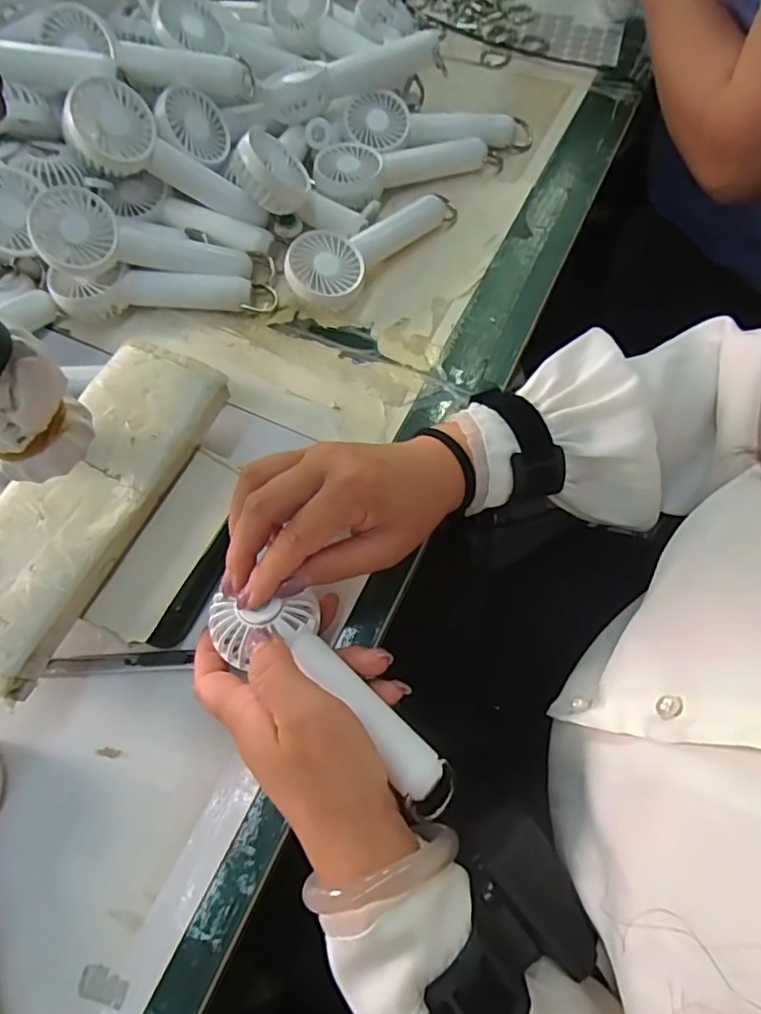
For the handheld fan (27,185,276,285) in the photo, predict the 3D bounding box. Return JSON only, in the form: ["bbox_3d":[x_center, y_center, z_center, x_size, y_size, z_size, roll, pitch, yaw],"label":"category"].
[{"bbox_3d":[-0.163,-0.190,0.420,0.165,0.031,0.048,5,64,-20],"label":"handheld fan"}]

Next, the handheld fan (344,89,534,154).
[{"bbox_3d":[0.052,-0.334,0.498,0.165,0.037,0.055,-7,65,-2],"label":"handheld fan"}]

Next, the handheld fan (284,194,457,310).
[{"bbox_3d":[-0.007,-0.208,0.442,0.047,0.039,0.162,38,72,17],"label":"handheld fan"}]

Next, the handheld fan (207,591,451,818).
[{"bbox_3d":[-0.022,0.092,0.295,0.150,0.036,0.050,38,72,13],"label":"handheld fan"}]

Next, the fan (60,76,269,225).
[{"bbox_3d":[-0.159,-0.260,0.433,0.145,0.030,0.056,21,61,-31],"label":"fan"}]

